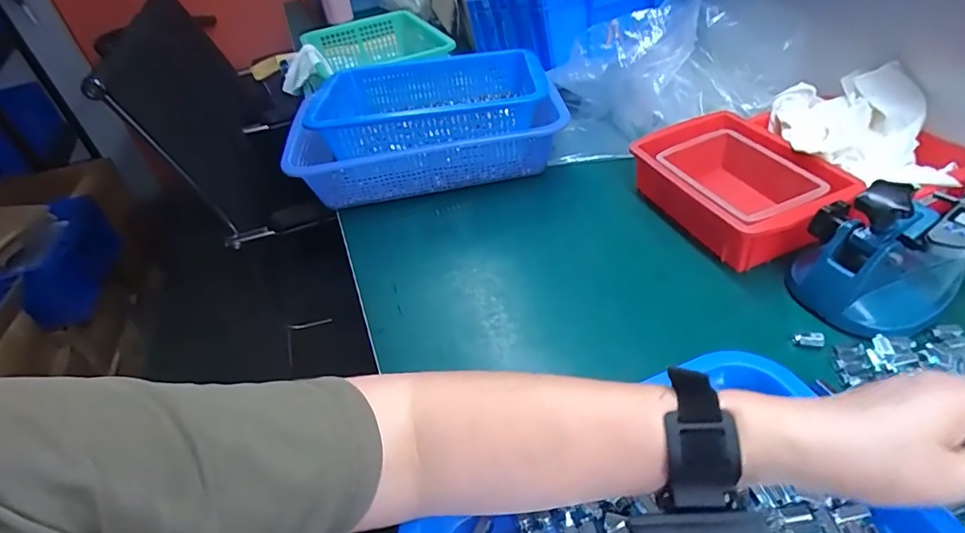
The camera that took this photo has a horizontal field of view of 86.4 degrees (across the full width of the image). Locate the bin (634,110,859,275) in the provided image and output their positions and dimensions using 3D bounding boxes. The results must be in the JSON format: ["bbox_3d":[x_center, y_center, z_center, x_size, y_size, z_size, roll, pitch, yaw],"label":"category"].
[{"bbox_3d":[0.280,-0.087,0.566,0.152,0.076,0.211,-17,41,-11],"label":"bin"}]

